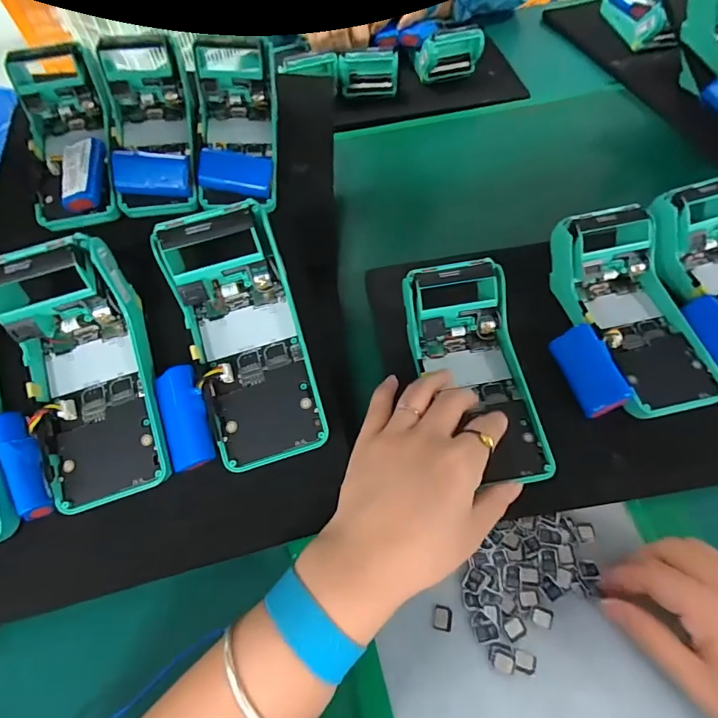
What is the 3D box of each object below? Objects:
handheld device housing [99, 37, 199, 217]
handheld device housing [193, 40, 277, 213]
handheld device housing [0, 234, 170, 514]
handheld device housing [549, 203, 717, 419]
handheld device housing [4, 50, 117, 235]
[{"bbox_3d":[-0.203,-0.223,0.424,0.075,0.056,0.165,-7,83,-3],"label":"handheld device housing"},{"bbox_3d":[-0.118,-0.235,0.420,0.078,0.074,0.150,-1,67,-14],"label":"handheld device housing"},{"bbox_3d":[-0.184,0.011,0.293,0.079,0.057,0.170,-15,90,-8],"label":"handheld device housing"},{"bbox_3d":[0.223,-0.039,0.351,0.079,0.055,0.168,-14,71,-8],"label":"handheld device housing"},{"bbox_3d":[-0.279,-0.206,0.418,0.082,0.060,0.160,-14,82,-8],"label":"handheld device housing"}]

